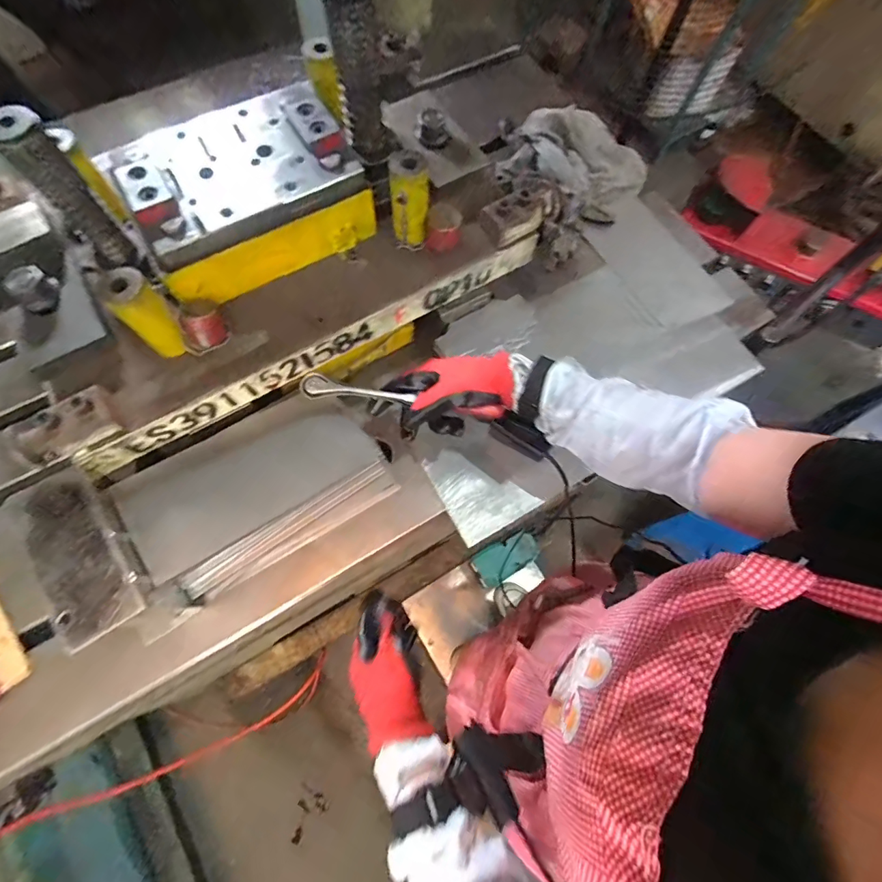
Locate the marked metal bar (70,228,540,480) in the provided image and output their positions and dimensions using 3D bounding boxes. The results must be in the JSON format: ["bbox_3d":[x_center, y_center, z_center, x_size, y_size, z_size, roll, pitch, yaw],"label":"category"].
[{"bbox_3d":[-0.125,-0.107,0.531,0.552,0.059,0.023,-31,74,-12],"label":"marked metal bar"}]

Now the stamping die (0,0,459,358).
[{"bbox_3d":[-0.200,-0.282,0.466,0.365,0.172,0.241,-28,73,-11],"label":"stamping die"}]

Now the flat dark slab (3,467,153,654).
[{"bbox_3d":[-0.340,0.105,0.428,0.071,0.030,0.161,-33,74,-12],"label":"flat dark slab"}]

